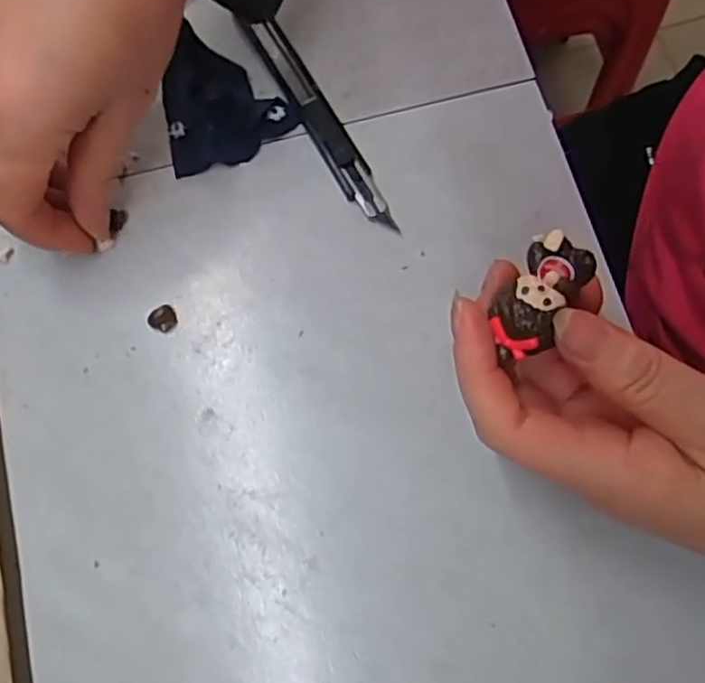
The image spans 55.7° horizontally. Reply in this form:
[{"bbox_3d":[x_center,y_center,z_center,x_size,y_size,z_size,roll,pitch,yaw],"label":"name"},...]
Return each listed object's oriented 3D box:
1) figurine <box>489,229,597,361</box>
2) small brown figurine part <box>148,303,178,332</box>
[{"bbox_3d":[0.061,-0.014,0.217,0.020,0.013,0.043,30,77,7],"label":"figurine"},{"bbox_3d":[-0.080,-0.009,0.282,0.012,0.006,0.010,-32,77,-7],"label":"small brown figurine part"}]

